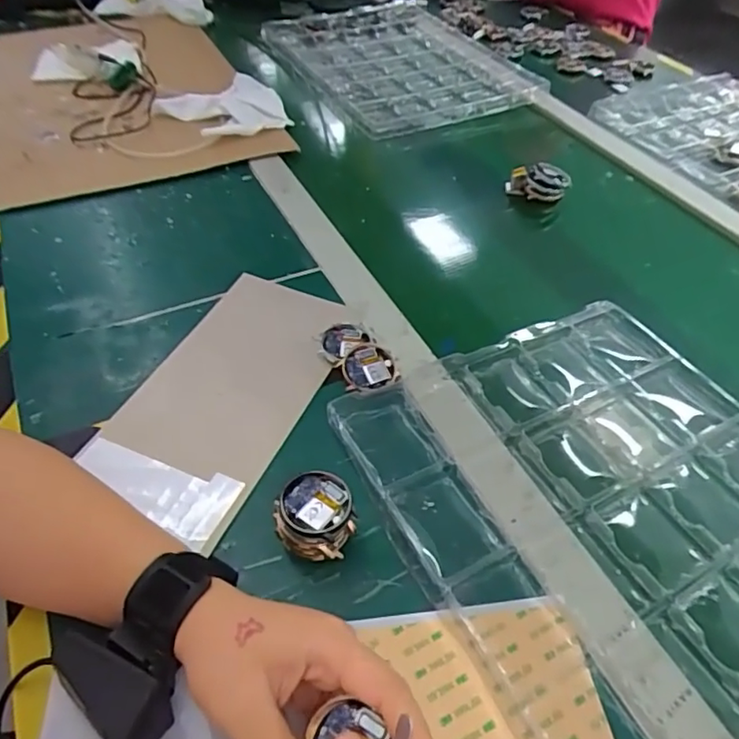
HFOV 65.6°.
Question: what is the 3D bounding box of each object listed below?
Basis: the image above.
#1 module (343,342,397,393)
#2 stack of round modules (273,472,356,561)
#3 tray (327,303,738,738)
[{"bbox_3d":[0.001,-0.002,0.467,0.043,0.010,0.044,2,47,-2],"label":"module"},{"bbox_3d":[-0.034,0.096,0.365,0.045,0.037,0.045,-17,50,-18],"label":"stack of round modules"},{"bbox_3d":[0.205,0.130,0.361,0.294,0.020,0.436,-21,52,-21],"label":"tray"}]

